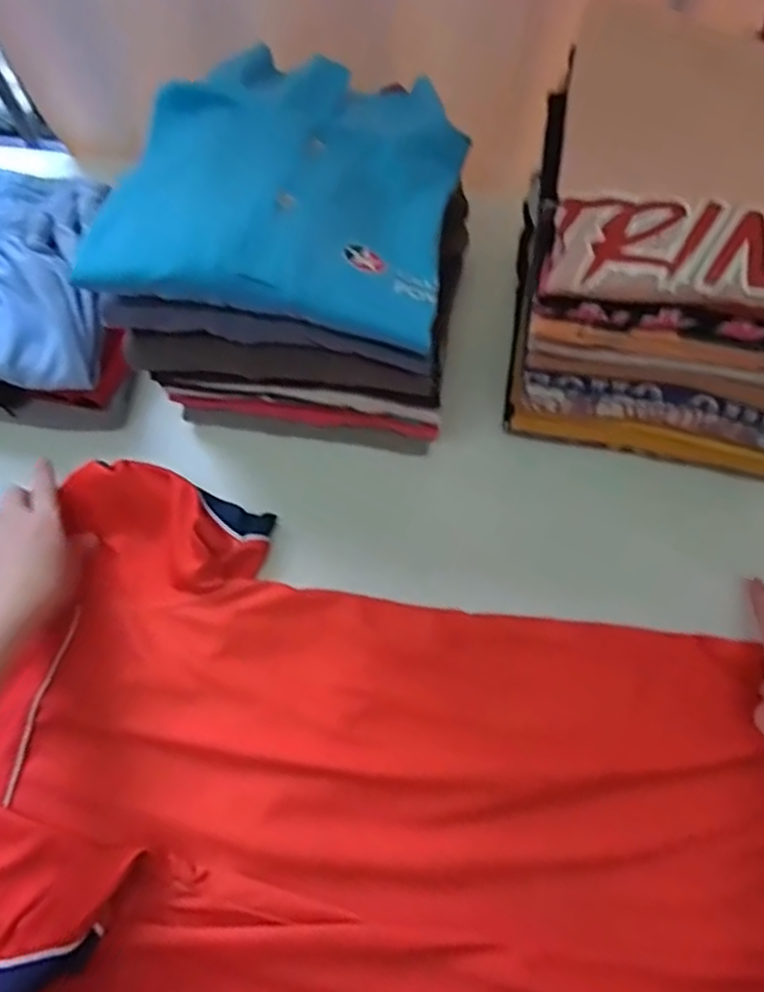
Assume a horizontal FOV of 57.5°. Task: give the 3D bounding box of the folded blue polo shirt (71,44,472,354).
[{"bbox_3d":[-0.056,-0.206,0.439,0.202,0.048,0.217,10,70,4],"label":"folded blue polo shirt"}]

